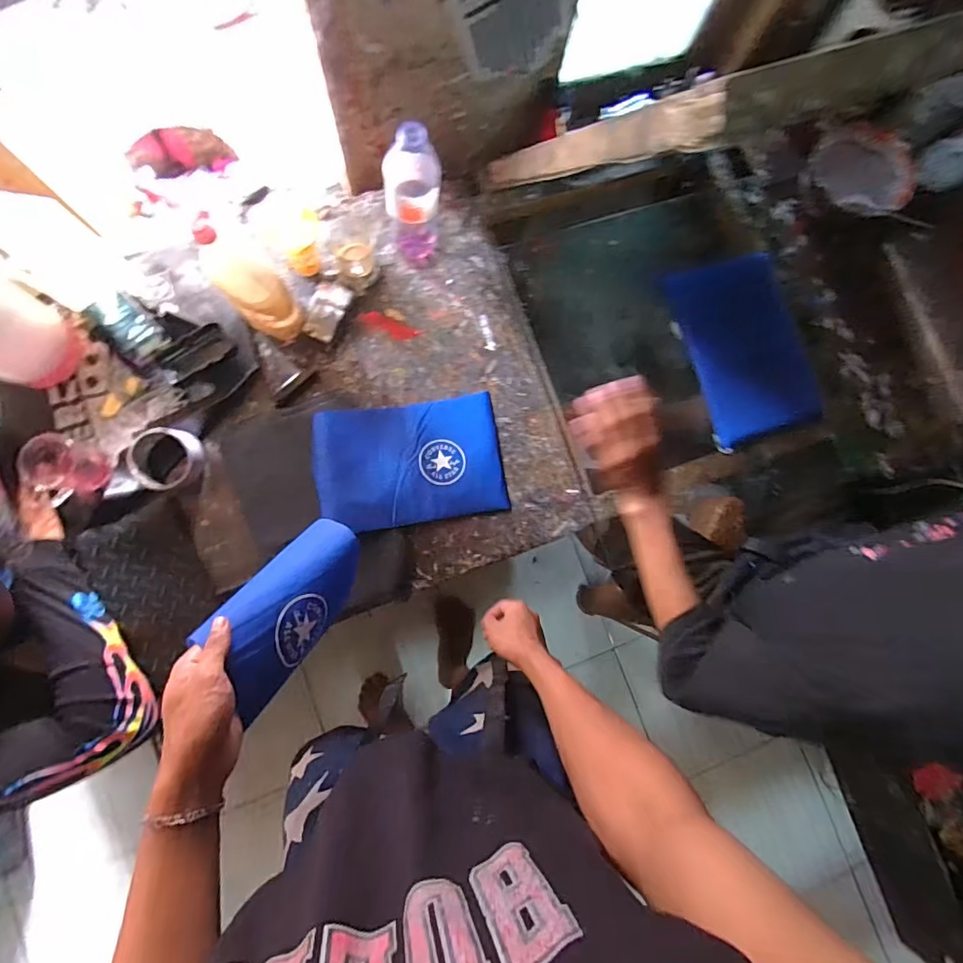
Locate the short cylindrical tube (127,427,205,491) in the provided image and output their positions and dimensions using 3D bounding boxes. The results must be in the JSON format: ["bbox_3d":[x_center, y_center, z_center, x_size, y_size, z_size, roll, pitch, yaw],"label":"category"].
[{"bbox_3d":[-0.464,-0.032,0.752,0.095,0.063,0.084,-17,84,-7],"label":"short cylindrical tube"}]

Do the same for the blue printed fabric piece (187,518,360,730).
[{"bbox_3d":[-0.200,0.127,0.522,0.093,0.060,0.197,27,49,-1],"label":"blue printed fabric piece"}]

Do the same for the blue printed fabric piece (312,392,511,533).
[{"bbox_3d":[-0.108,-0.029,0.780,0.280,0.022,0.185,-10,84,-6],"label":"blue printed fabric piece"}]

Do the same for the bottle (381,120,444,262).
[{"bbox_3d":[-0.097,-0.400,0.722,0.077,0.227,0.068,-1,83,-5],"label":"bottle"}]

